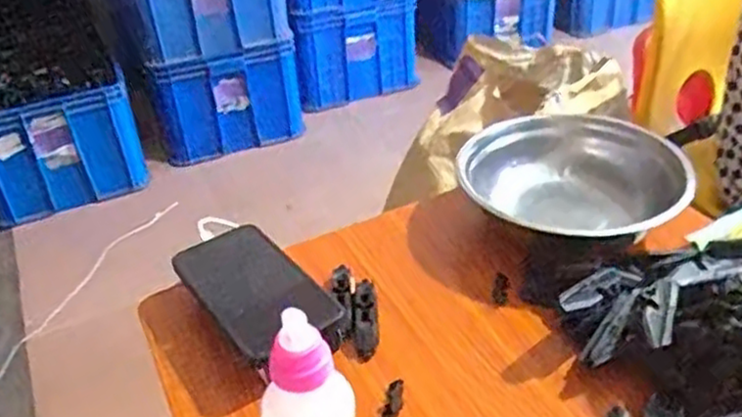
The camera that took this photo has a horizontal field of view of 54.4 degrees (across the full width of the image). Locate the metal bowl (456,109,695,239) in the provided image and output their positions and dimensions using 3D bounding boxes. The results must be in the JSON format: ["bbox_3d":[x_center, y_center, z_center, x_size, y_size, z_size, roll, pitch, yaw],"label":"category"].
[{"bbox_3d":[0.189,-0.021,0.682,0.196,0.070,0.196,-4,34,2],"label":"metal bowl"}]

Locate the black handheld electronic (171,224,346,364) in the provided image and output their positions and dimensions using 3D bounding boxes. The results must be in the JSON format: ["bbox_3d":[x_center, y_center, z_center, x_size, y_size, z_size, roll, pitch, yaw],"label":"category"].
[{"bbox_3d":[-0.097,0.064,0.594,0.084,0.012,0.135,-30,53,-26],"label":"black handheld electronic"}]

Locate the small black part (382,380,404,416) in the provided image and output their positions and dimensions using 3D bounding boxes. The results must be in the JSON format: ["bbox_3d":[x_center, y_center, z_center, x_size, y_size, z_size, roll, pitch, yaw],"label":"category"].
[{"bbox_3d":[0.016,0.137,0.514,0.013,0.008,0.034,4,47,14],"label":"small black part"}]

